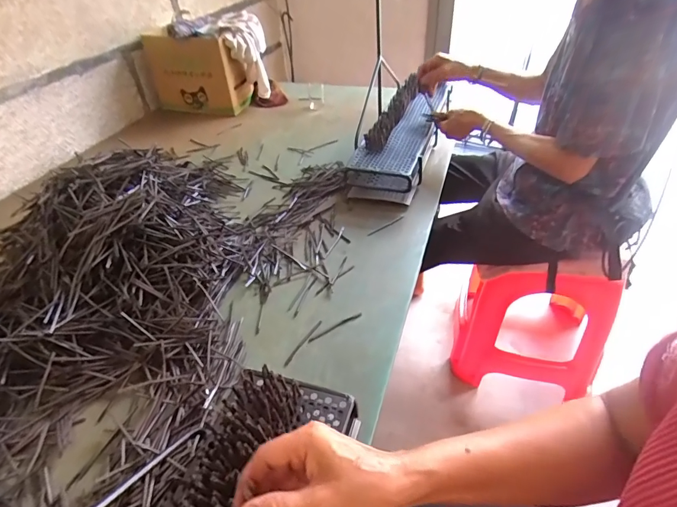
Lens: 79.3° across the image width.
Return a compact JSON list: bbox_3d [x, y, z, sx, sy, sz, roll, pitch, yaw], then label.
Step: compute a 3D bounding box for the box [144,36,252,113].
[{"bbox_3d":[-0.456,-0.602,1.351,0.293,0.240,0.151,14,43,21],"label":"box"}]

